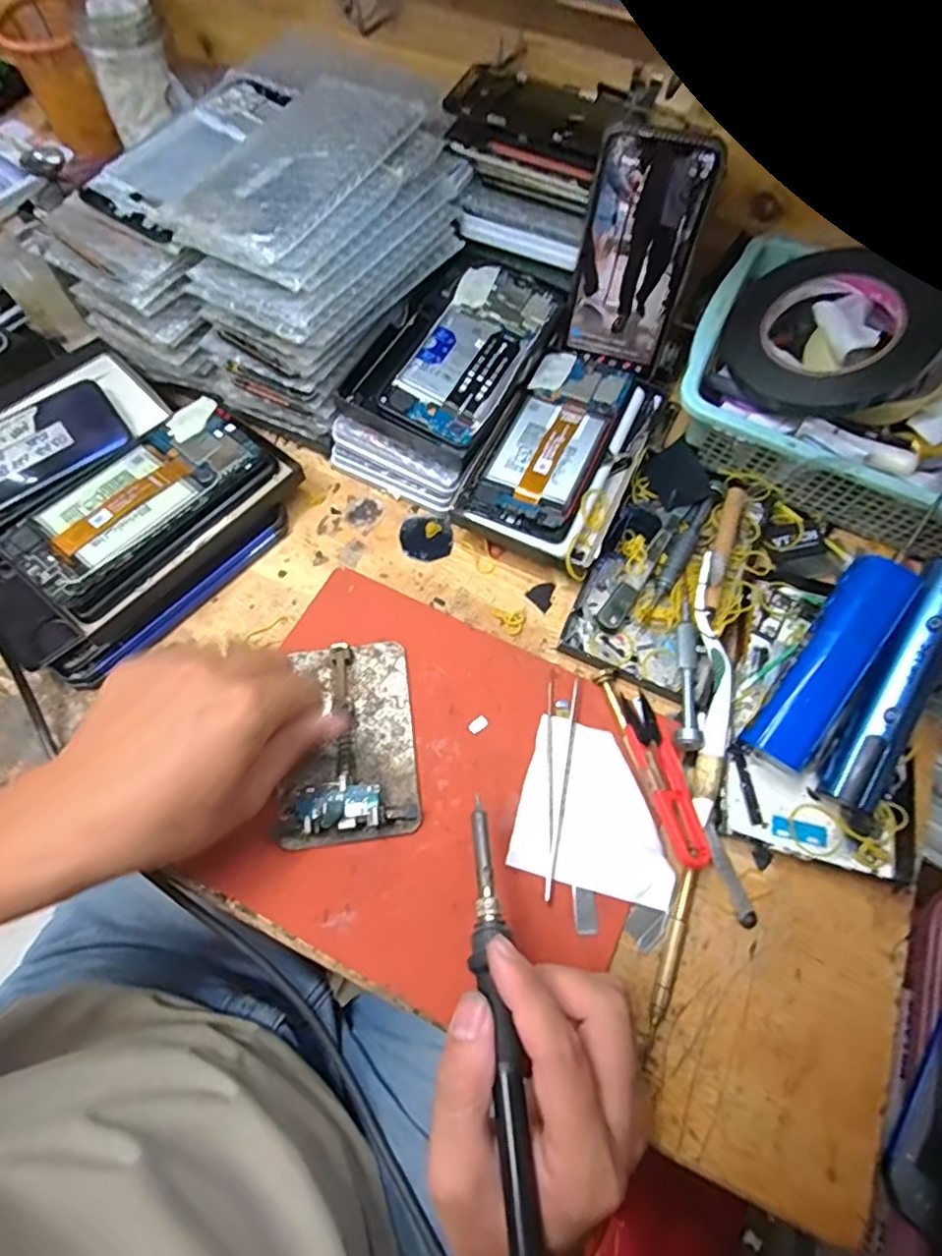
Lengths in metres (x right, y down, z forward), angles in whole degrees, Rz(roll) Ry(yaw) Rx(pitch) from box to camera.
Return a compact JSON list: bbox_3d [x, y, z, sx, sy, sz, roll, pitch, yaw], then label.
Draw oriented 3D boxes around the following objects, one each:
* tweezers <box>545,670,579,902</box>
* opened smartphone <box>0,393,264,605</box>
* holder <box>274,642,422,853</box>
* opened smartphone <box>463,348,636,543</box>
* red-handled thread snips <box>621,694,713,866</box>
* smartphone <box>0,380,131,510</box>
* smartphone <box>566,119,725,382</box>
[{"bbox_3d":[0.050,0.087,0.350,0.018,0.006,0.127,8,67,3],"label":"tweezers"},{"bbox_3d":[-0.219,-0.089,0.398,0.071,0.012,0.163,38,72,14],"label":"opened smartphone"},{"bbox_3d":[-0.074,0.065,0.353,0.079,0.019,0.115,-7,69,-4],"label":"holder"},{"bbox_3d":[0.060,-0.136,0.426,0.072,0.009,0.160,24,68,10],"label":"opened smartphone"},{"bbox_3d":[0.111,0.085,0.346,0.027,0.022,0.098,-15,68,-7],"label":"red-handled thread snips"},{"bbox_3d":[-0.321,-0.116,0.417,0.155,0.008,0.084,-39,75,-15],"label":"smartphone"},{"bbox_3d":[0.115,-0.253,0.413,0.073,0.136,0.005,17,47,7],"label":"smartphone"}]

